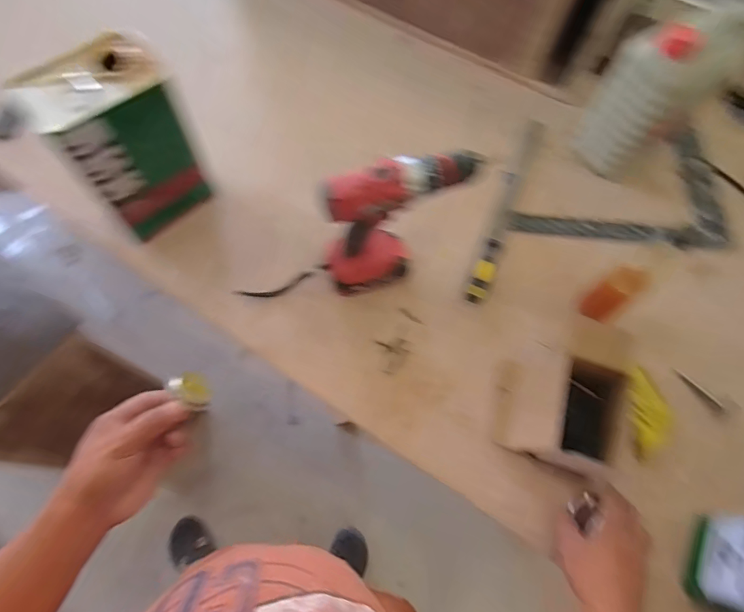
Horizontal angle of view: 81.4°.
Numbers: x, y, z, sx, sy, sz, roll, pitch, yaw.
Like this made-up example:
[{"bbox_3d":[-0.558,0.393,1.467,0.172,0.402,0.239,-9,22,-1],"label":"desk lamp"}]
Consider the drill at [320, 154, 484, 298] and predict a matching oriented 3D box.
[{"bbox_3d":[0.033,-0.107,0.574,0.193,0.209,0.060,-27,71,-14],"label":"drill"}]

